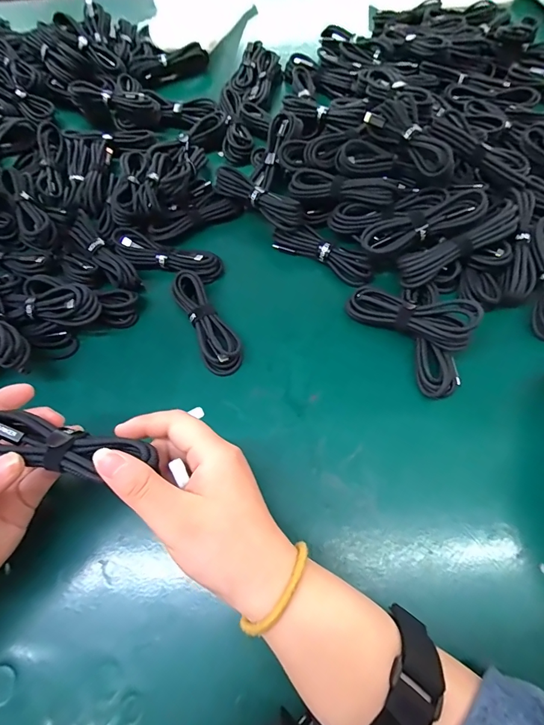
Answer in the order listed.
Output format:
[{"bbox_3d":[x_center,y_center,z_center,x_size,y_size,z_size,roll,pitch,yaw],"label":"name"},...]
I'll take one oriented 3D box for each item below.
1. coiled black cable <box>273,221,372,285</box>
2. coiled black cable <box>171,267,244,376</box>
[{"bbox_3d":[0.050,-0.112,0.386,0.106,0.022,0.028,28,69,15],"label":"coiled black cable"},{"bbox_3d":[-0.062,-0.039,0.354,0.035,0.021,0.107,-27,66,-10],"label":"coiled black cable"}]

